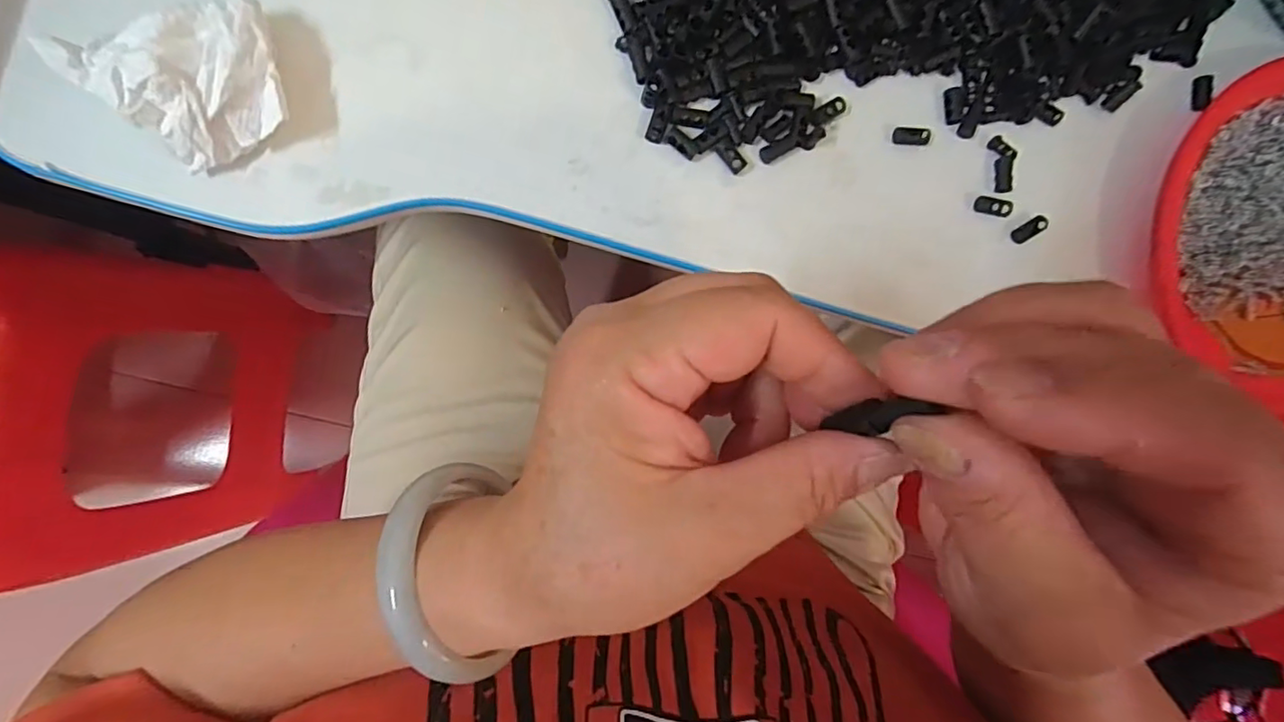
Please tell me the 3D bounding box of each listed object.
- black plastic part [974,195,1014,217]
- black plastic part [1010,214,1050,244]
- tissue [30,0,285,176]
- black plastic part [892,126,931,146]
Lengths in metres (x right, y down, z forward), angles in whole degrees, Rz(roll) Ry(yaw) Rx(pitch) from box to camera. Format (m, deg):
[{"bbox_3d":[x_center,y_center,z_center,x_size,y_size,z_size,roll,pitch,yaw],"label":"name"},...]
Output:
[{"bbox_3d":[0.197,-0.087,0.321,0.022,0.005,0.009,10,89,-9],"label":"black plastic part"},{"bbox_3d":[0.219,-0.074,0.324,0.022,0.005,0.009,-32,95,-7],"label":"black plastic part"},{"bbox_3d":[-0.202,-0.119,0.252,0.085,0.033,0.063,-21,94,-8],"label":"tissue"},{"bbox_3d":[0.148,-0.123,0.314,0.022,0.005,0.009,0,91,-9],"label":"black plastic part"}]

